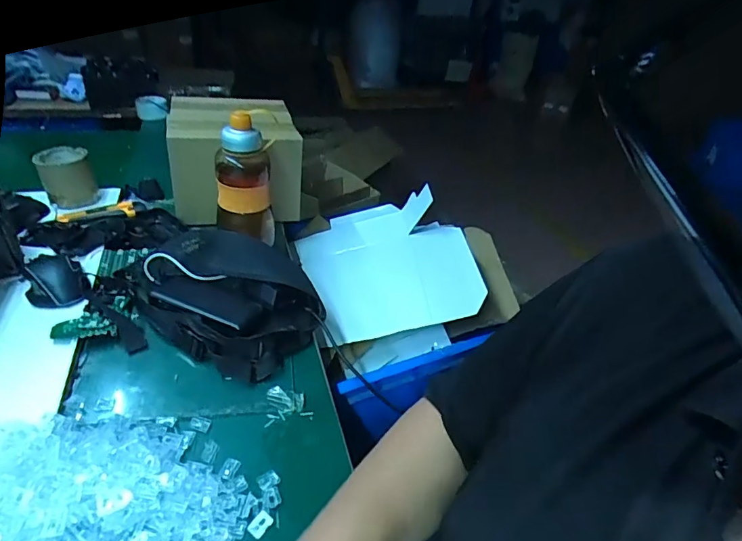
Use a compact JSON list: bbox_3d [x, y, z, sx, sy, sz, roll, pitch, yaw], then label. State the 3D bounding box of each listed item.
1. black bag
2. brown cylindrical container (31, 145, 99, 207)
[{"bbox_3d":[-0.225,0.019,0.669,0.318,0.073,0.203,23,37,23],"label":"black bag"},{"bbox_3d":[-0.546,-0.173,0.818,0.071,0.083,0.086,-24,45,-37],"label":"brown cylindrical container"}]

